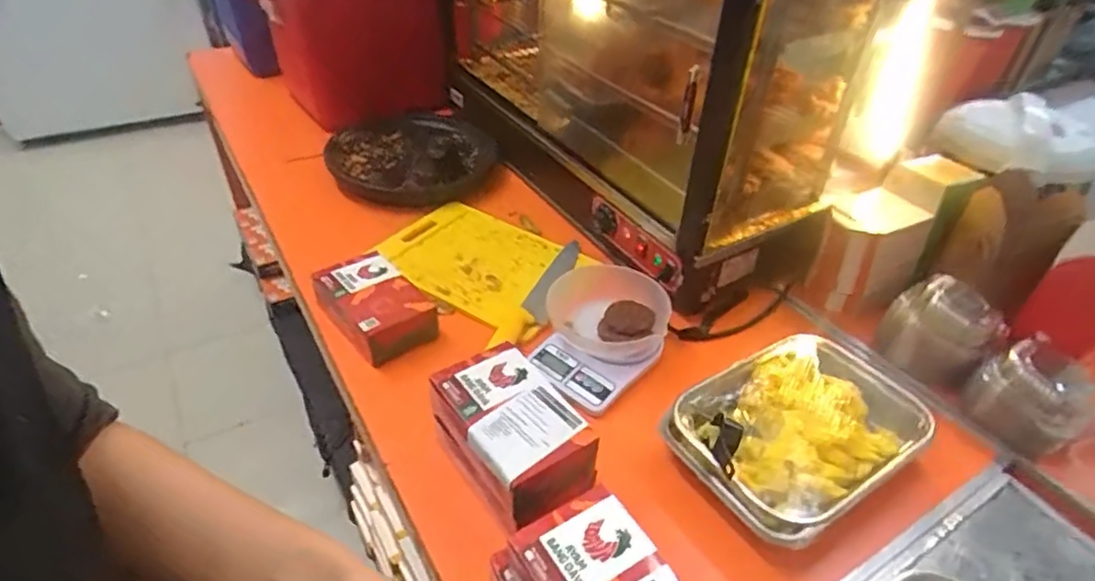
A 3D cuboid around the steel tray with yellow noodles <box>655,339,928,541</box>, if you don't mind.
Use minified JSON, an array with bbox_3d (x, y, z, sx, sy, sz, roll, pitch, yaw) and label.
[{"bbox_3d":[0.318,0.167,0.784,0.321,0.060,0.223,-21,45,-27],"label":"steel tray with yellow noodles"}]

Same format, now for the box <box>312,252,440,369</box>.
[{"bbox_3d":[-0.251,0.027,0.914,0.115,0.060,0.195,-26,47,-31],"label":"box"}]

